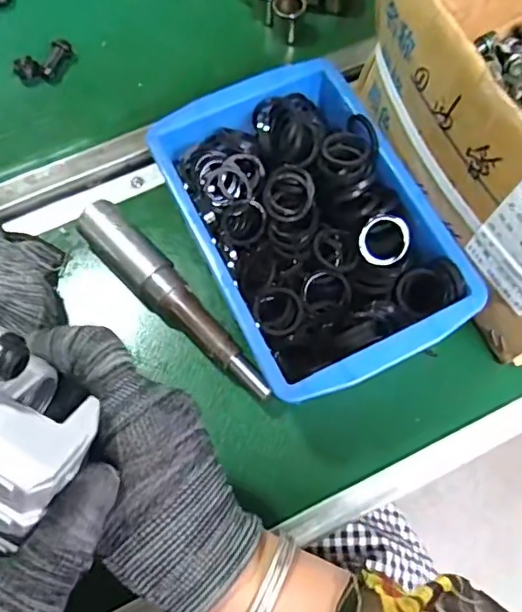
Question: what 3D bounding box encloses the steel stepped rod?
[{"bbox_3d":[-0.057,-0.006,0.377,0.171,0.032,0.031,43,76,13],"label":"steel stepped rod"}]

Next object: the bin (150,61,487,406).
[{"bbox_3d":[0.028,-0.048,0.376,0.142,0.056,0.209,-24,73,-8],"label":"bin"}]

